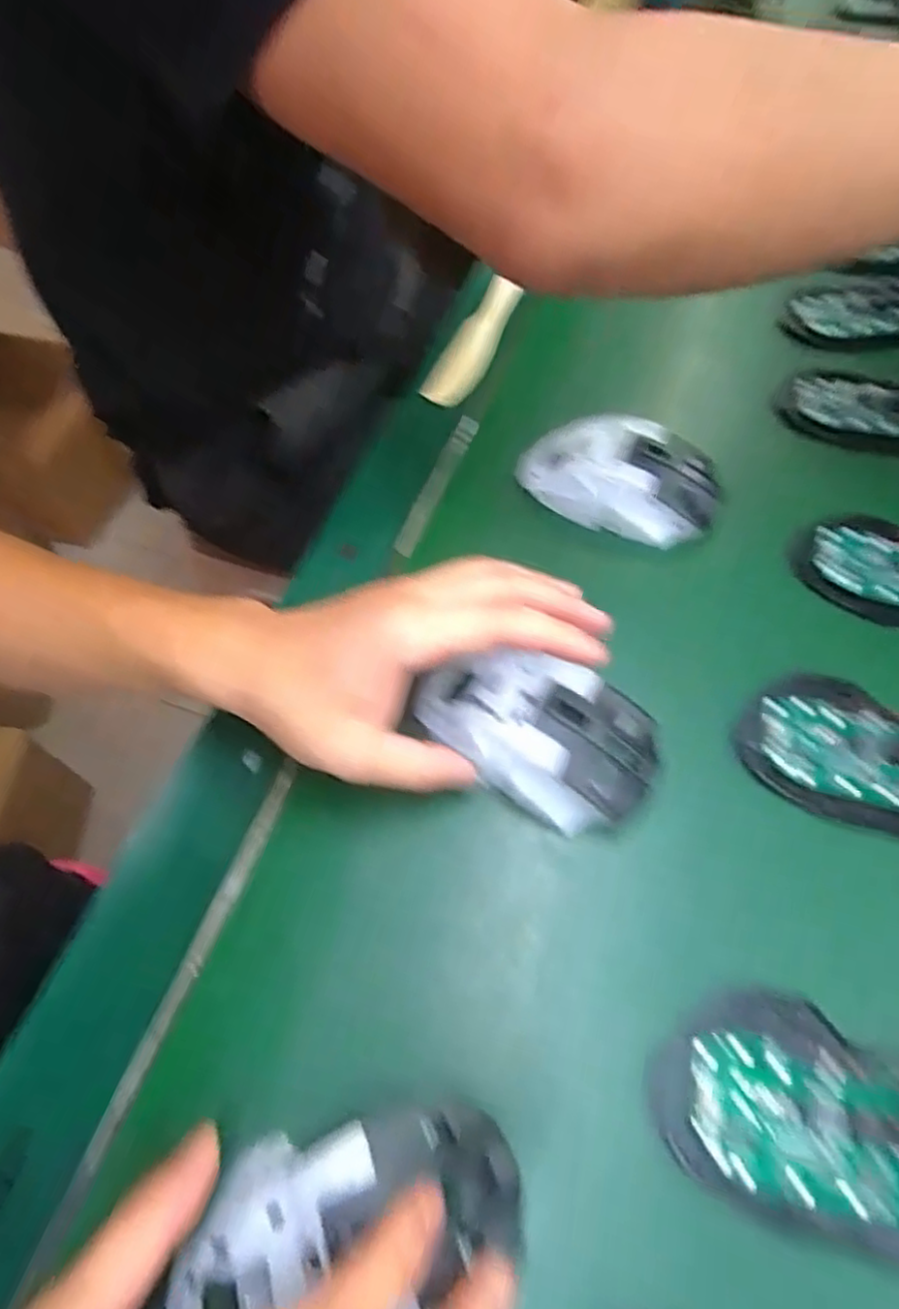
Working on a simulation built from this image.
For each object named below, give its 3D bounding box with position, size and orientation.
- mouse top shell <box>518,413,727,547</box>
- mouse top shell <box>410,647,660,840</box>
[{"bbox_3d":[0.102,-0.105,0.405,0.116,0.040,0.063,22,62,14],"label":"mouse top shell"},{"bbox_3d":[0.037,0.036,0.314,0.112,0.033,0.063,21,61,14],"label":"mouse top shell"}]

